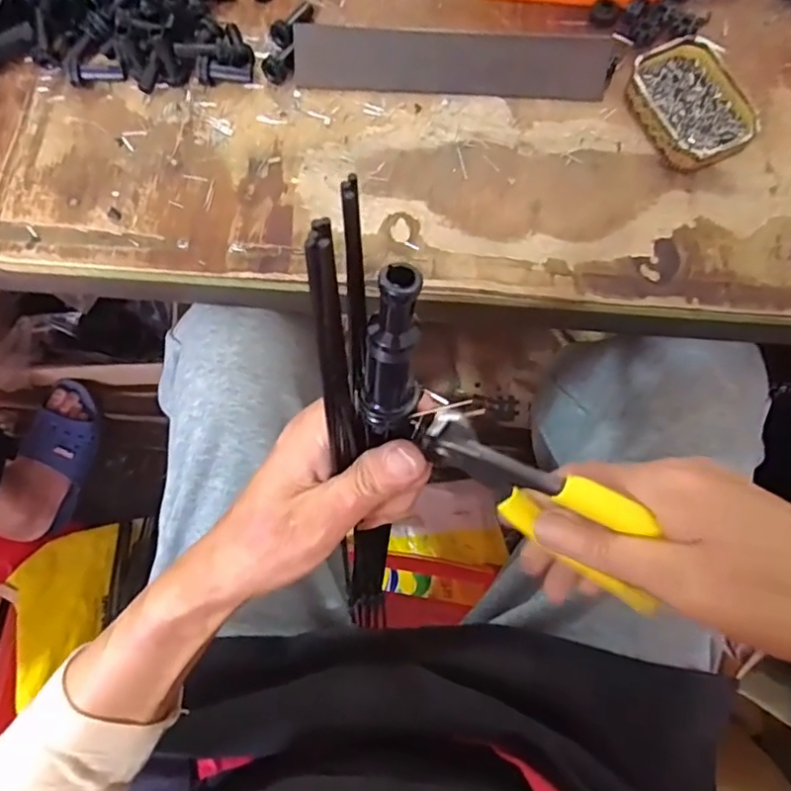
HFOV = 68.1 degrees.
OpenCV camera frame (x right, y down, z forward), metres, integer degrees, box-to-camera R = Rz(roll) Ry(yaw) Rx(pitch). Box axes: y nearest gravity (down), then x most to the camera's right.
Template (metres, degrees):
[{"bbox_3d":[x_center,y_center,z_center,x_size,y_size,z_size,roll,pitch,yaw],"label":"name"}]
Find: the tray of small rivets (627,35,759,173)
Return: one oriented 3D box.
[{"bbox_3d":[0.199,-0.199,0.401,0.063,0.022,0.092,-20,76,-4],"label":"tray of small rivets"}]

